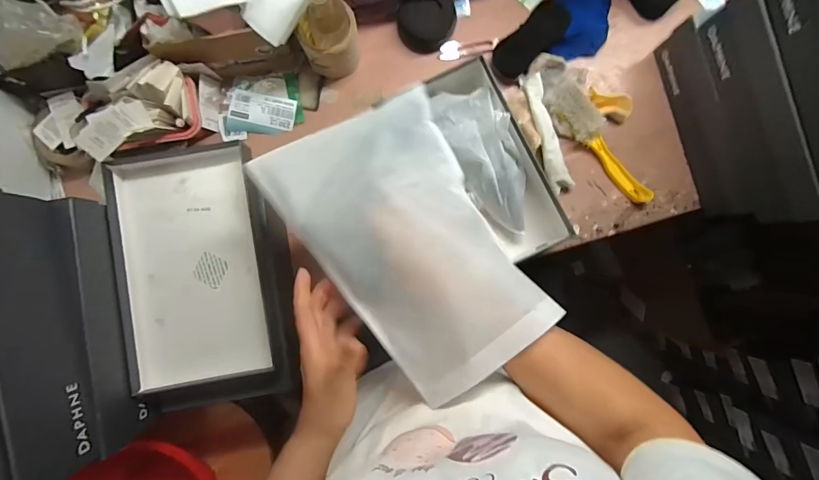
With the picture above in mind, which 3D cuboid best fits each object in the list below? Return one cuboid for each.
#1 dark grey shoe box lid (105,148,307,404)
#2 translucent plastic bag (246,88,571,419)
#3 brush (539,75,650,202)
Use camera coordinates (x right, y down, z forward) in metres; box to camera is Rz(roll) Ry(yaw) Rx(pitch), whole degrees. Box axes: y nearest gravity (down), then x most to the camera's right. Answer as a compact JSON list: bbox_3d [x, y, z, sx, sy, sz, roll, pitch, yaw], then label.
[{"bbox_3d":[-0.268,0.046,0.536,0.208,0.067,0.354,-10,88,-2],"label":"dark grey shoe box lid"},{"bbox_3d":[0.001,-0.015,0.392,0.189,0.102,0.289,-39,89,-2],"label":"translucent plastic bag"},{"bbox_3d":[0.294,-0.159,0.625,0.063,0.039,0.251,-32,89,-2],"label":"brush"}]

